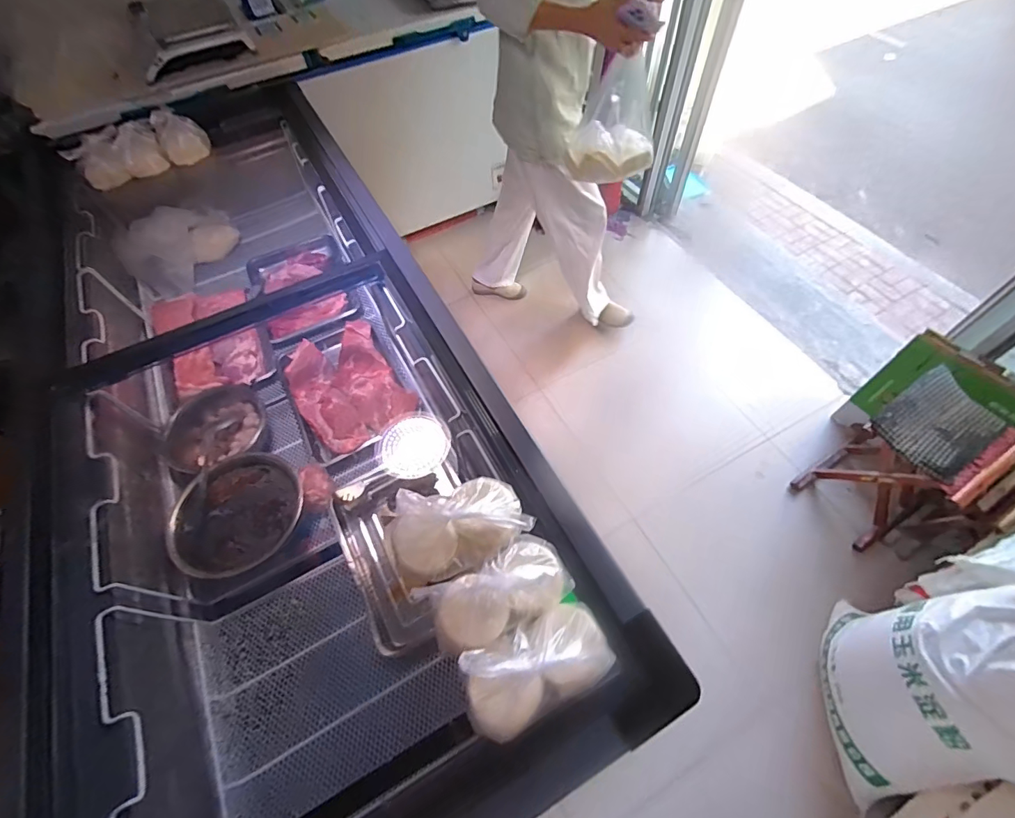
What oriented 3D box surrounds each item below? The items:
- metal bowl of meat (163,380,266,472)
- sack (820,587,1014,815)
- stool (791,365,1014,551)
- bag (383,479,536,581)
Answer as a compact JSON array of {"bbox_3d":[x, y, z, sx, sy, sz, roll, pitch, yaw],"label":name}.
[{"bbox_3d":[-0.705,0.049,1.114,0.219,0.085,0.211,-1,58,1],"label":"metal bowl of meat"},{"bbox_3d":[1.010,0.589,0.973,0.187,0.756,0.357,7,54,-27],"label":"sack"},{"bbox_3d":[1.206,0.163,1.405,0.362,0.432,0.291,-29,62,-15],"label":"stool"},{"bbox_3d":[-0.068,0.159,0.631,0.188,0.047,0.121,-10,58,-4],"label":"bag"}]

